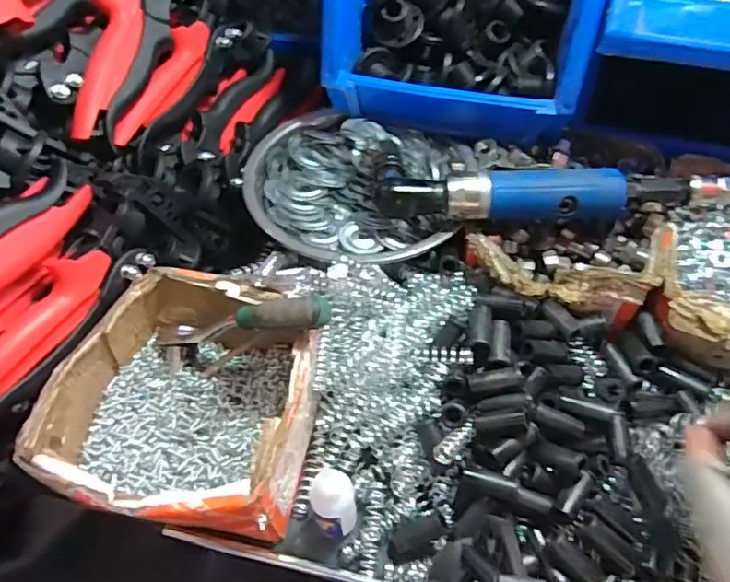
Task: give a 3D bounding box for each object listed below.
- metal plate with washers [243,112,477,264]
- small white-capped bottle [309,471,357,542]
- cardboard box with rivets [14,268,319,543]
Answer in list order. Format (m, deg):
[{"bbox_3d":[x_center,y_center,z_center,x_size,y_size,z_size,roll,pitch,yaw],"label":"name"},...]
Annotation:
[{"bbox_3d":[-0.007,-0.090,0.453,0.180,0.039,0.164,0,53,0],"label":"metal plate with washers"},{"bbox_3d":[-0.018,0.129,0.337,0.025,0.063,0.022,-9,53,-7],"label":"small white-capped bottle"},{"bbox_3d":[-0.109,0.069,0.368,0.145,0.072,0.160,9,53,7],"label":"cardboard box with rivets"}]

